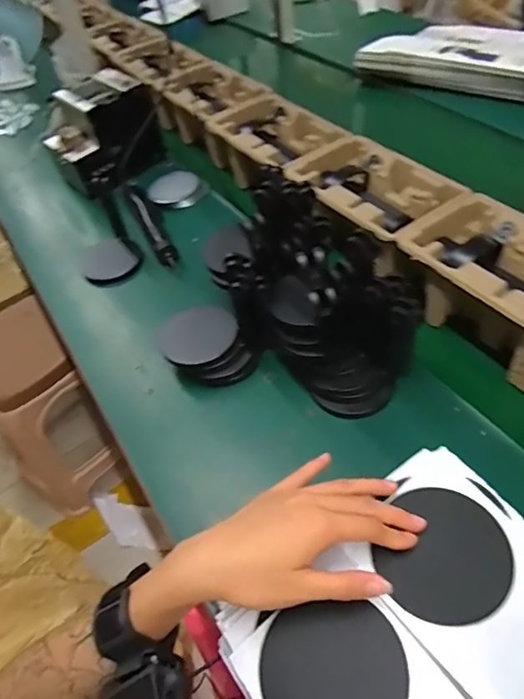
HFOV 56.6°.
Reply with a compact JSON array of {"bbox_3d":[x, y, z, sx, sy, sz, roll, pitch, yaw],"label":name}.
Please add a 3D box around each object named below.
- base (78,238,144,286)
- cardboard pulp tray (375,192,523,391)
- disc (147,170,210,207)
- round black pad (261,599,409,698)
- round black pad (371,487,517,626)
[{"bbox_3d":[-0.249,-0.149,0.800,0.095,0.016,0.104,-3,49,4],"label":"base"},{"bbox_3d":[0.288,-0.073,0.582,0.147,0.098,0.226,-33,54,-21],"label":"cardboard pulp tray"},{"bbox_3d":[-0.156,-0.293,0.889,0.105,0.021,0.105,-3,49,4],"label":"disc"},{"bbox_3d":[0.047,0.213,0.317,0.090,0.007,0.084,-3,49,4],"label":"round black pad"},{"bbox_3d":[0.131,0.147,0.349,0.083,0.010,0.095,23,55,23],"label":"round black pad"}]

